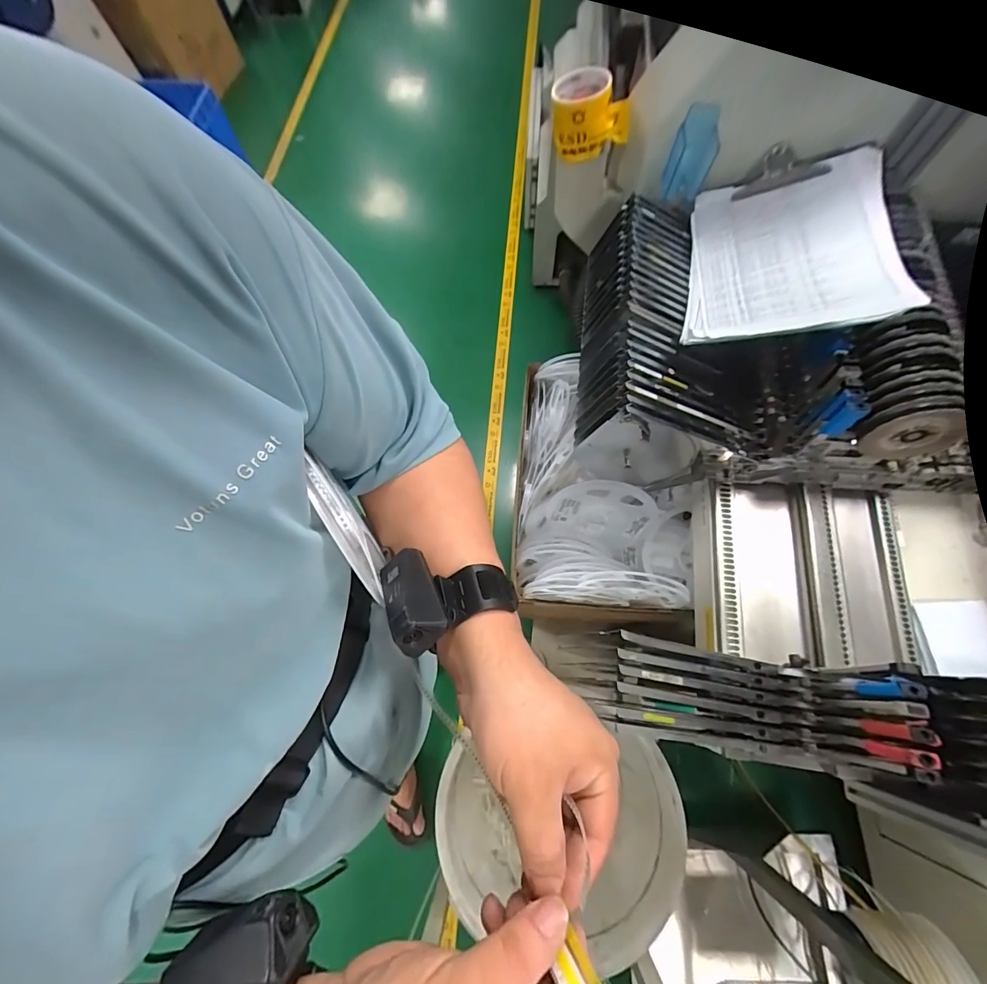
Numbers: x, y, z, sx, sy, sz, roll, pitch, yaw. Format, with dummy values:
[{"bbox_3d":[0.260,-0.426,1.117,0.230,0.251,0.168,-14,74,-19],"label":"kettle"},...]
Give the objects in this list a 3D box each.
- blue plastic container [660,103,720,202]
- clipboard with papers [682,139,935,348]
[{"bbox_3d":[0.278,-0.469,0.601,0.064,0.105,0.031,21,72,10],"label":"blue plastic container"},{"bbox_3d":[0.378,-0.322,0.565,0.223,0.035,0.309,-3,63,30],"label":"clipboard with papers"}]

